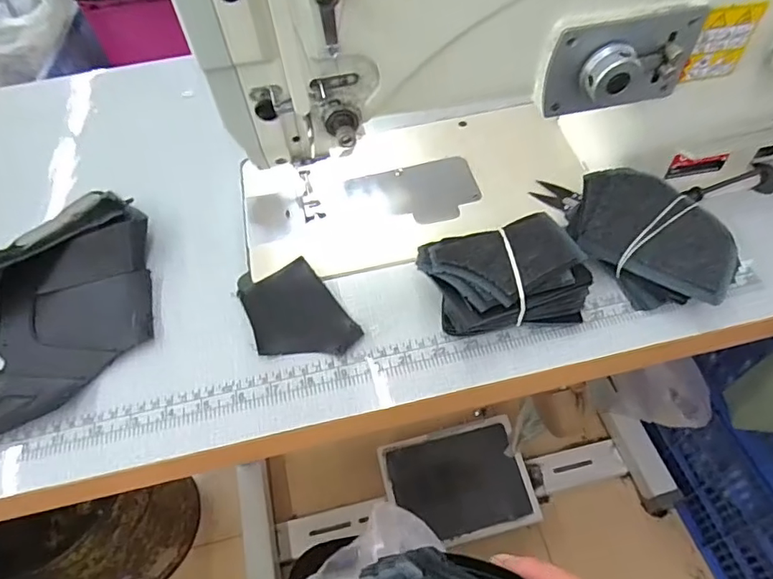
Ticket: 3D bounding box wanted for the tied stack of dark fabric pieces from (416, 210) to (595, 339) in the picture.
[{"bbox_3d":[0.088,-0.007,0.395,0.115,0.049,0.079,-15,54,-6],"label":"tied stack of dark fabric pieces"}]

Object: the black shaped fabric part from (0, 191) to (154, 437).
[{"bbox_3d":[-0.297,0.015,0.426,0.224,0.031,0.194,-31,58,-17],"label":"black shaped fabric part"}]

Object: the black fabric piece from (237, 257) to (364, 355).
[{"bbox_3d":[-0.074,0.013,0.419,0.075,0.013,0.102,-23,55,-11],"label":"black fabric piece"}]

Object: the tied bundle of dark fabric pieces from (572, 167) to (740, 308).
[{"bbox_3d":[0.204,-0.037,0.403,0.071,0.052,0.124,-40,60,-22],"label":"tied bundle of dark fabric pieces"}]

